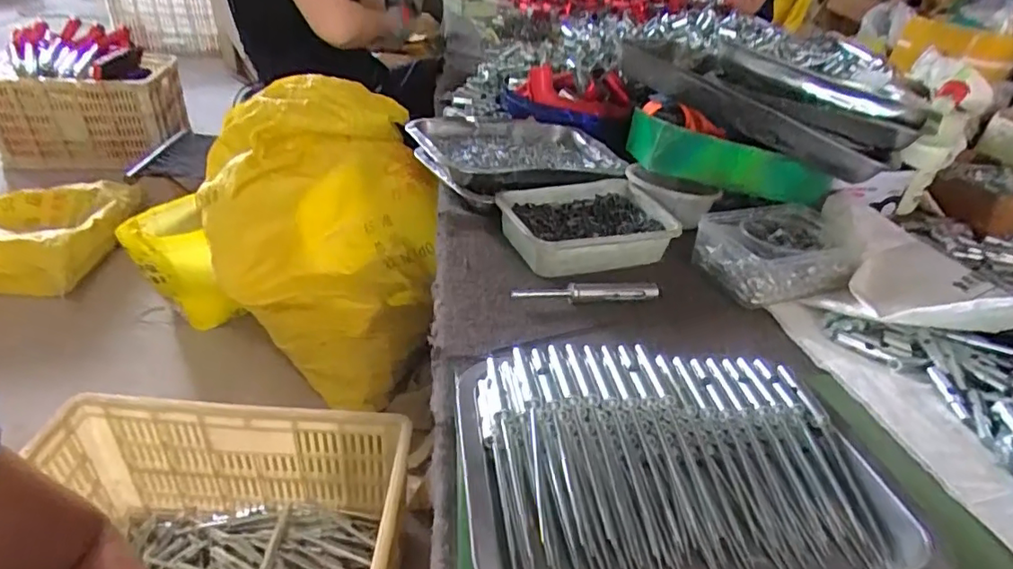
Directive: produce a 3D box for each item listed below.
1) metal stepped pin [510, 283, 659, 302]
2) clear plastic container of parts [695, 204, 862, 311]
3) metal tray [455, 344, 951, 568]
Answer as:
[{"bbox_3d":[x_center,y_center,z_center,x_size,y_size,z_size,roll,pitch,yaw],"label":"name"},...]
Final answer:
[{"bbox_3d":[0.075,0.006,0.522,0.141,0.012,0.015,-2,35,-11],"label":"metal stepped pin"},{"bbox_3d":[0.289,-0.039,0.596,0.158,0.046,0.122,-4,35,-14],"label":"clear plastic container of parts"},{"bbox_3d":[0.099,0.115,0.336,0.243,0.066,0.171,-3,35,-8],"label":"metal tray"}]

